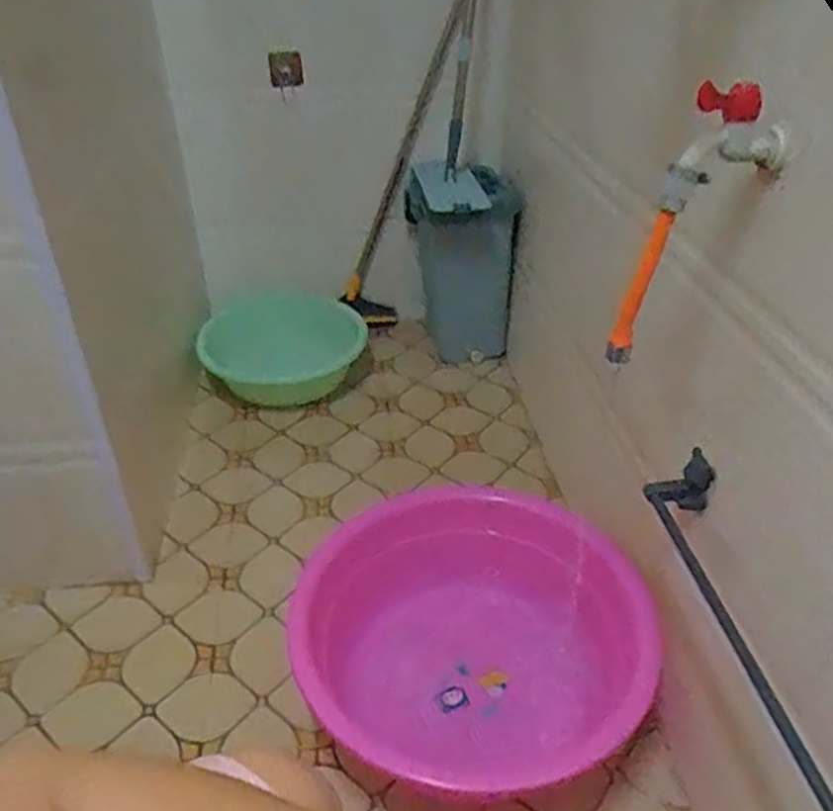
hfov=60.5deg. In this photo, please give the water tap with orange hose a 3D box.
[{"bbox_3d":[0.234,-0.153,0.642,0.099,0.258,0.047,5,34,-30],"label":"water tap with orange hose"}]

